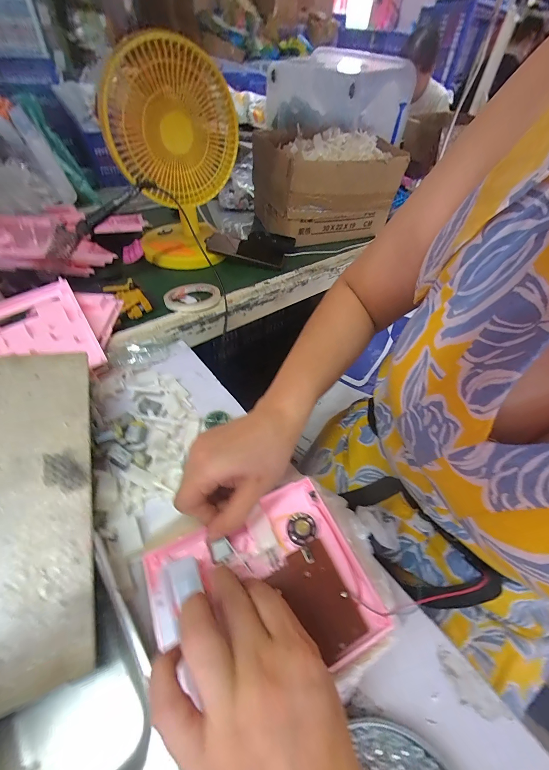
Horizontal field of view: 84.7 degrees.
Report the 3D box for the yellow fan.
[{"bbox_3d":[-0.175,-0.408,0.561,0.208,0.302,0.175,-6,50,-10],"label":"yellow fan"}]

